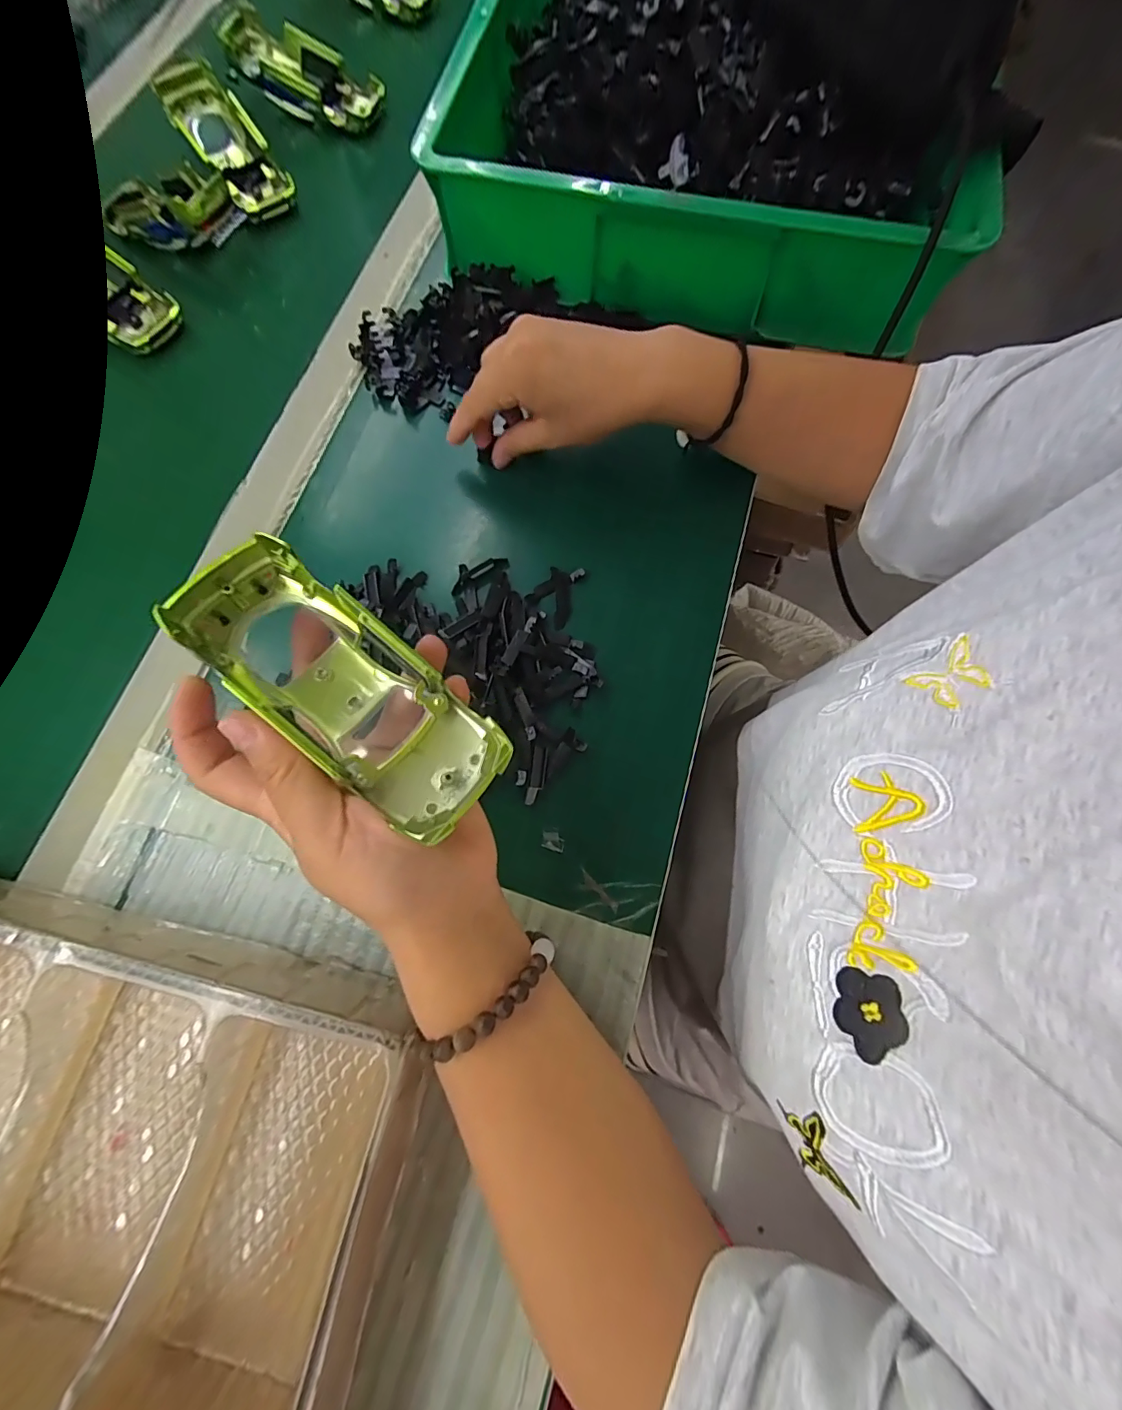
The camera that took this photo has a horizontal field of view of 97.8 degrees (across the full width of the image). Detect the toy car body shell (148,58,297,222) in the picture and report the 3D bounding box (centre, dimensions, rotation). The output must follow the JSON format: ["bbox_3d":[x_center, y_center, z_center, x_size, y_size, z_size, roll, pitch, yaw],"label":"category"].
[{"bbox_3d":[-0.281,-0.475,0.415,0.050,0.035,0.138,-40,93,-11],"label":"toy car body shell"}]

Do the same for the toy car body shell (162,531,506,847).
[{"bbox_3d":[-0.084,-0.008,0.192,0.133,0.037,0.051,39,77,1],"label":"toy car body shell"}]

